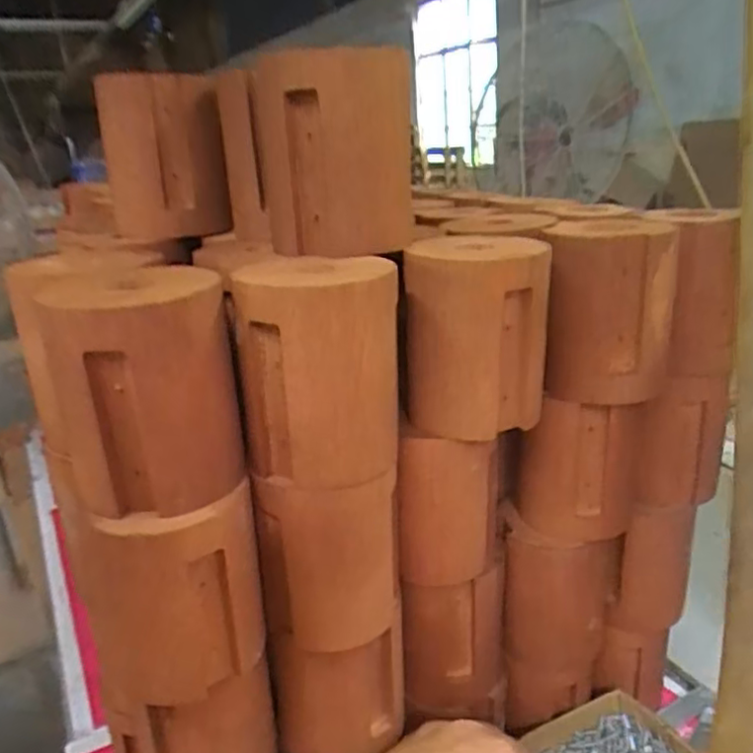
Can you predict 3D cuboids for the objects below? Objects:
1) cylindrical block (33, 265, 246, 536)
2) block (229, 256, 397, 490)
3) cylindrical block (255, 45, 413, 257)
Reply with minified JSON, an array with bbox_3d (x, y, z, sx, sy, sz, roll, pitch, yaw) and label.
[{"bbox_3d":[-0.109,0.004,0.306,0.079,0.111,0.074,-13,22,-23],"label":"cylindrical block"},{"bbox_3d":[-0.028,-0.004,0.324,0.079,0.104,0.062,-4,20,1],"label":"block"},{"bbox_3d":[-0.023,-0.117,0.353,0.081,0.096,0.082,-5,20,-3],"label":"cylindrical block"}]

